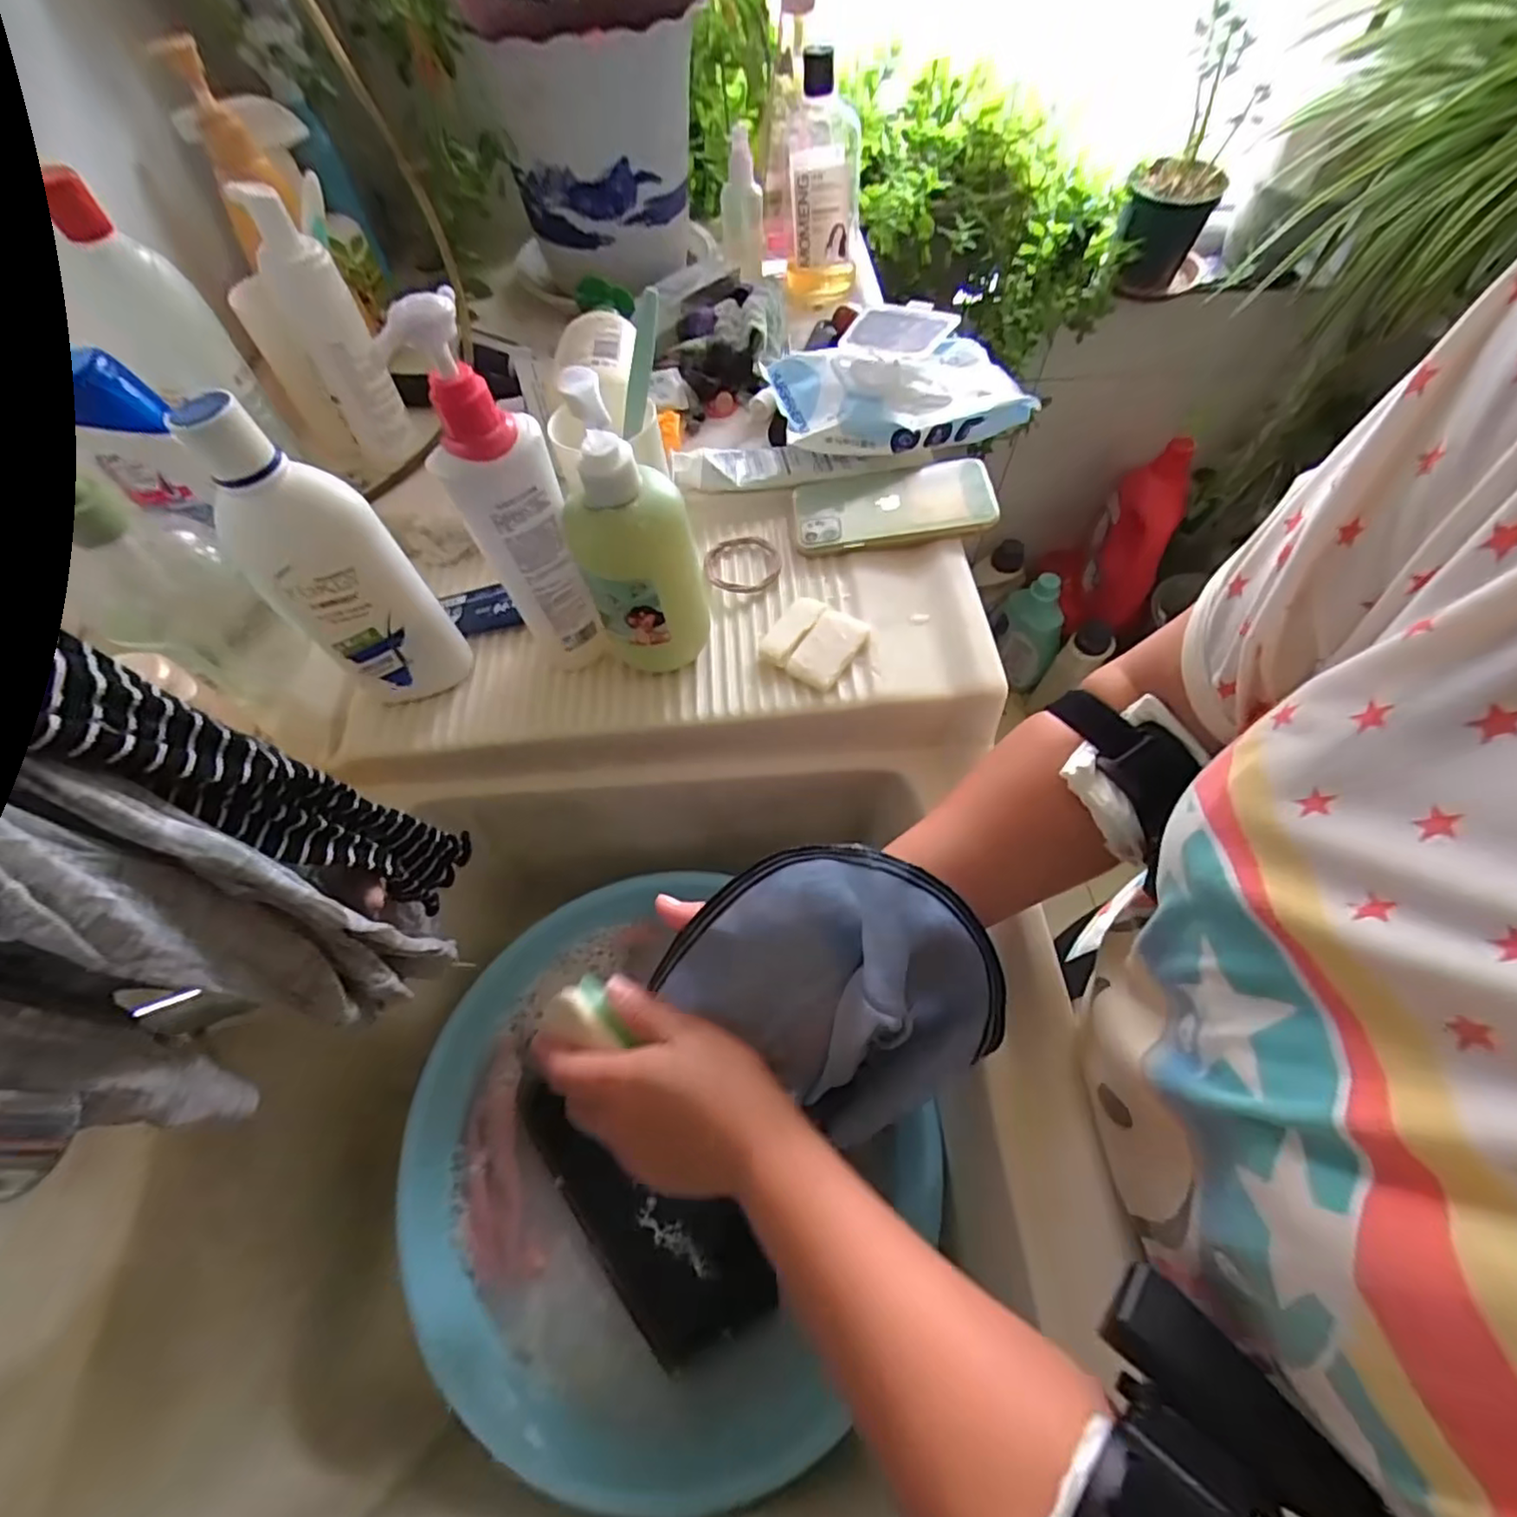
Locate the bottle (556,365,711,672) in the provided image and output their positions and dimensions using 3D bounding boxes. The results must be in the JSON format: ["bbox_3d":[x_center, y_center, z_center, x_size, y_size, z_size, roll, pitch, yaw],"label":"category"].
[{"bbox_3d":[-0.070,-0.119,0.369,0.068,0.185,0.057,-14,60,-7],"label":"bottle"}]

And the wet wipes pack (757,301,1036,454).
[{"bbox_3d":[0.117,-0.314,0.521,0.202,0.074,0.117,-14,60,-7],"label":"wet wipes pack"}]

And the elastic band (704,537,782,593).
[{"bbox_3d":[-0.013,-0.148,0.489,0.056,0.010,0.061,0,60,1],"label":"elastic band"}]

